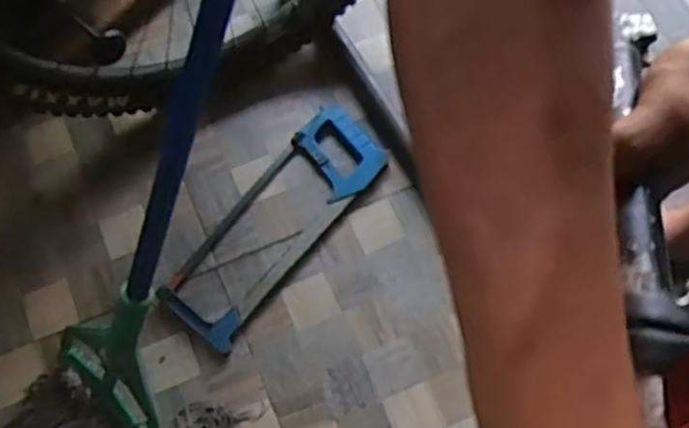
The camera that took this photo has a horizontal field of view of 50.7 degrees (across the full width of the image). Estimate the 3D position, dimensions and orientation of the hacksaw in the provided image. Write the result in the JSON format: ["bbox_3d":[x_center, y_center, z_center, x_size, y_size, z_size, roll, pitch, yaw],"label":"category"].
[{"bbox_3d":[-0.095,0.005,1.053,0.138,0.021,0.391,36,71,15],"label":"hacksaw"}]

